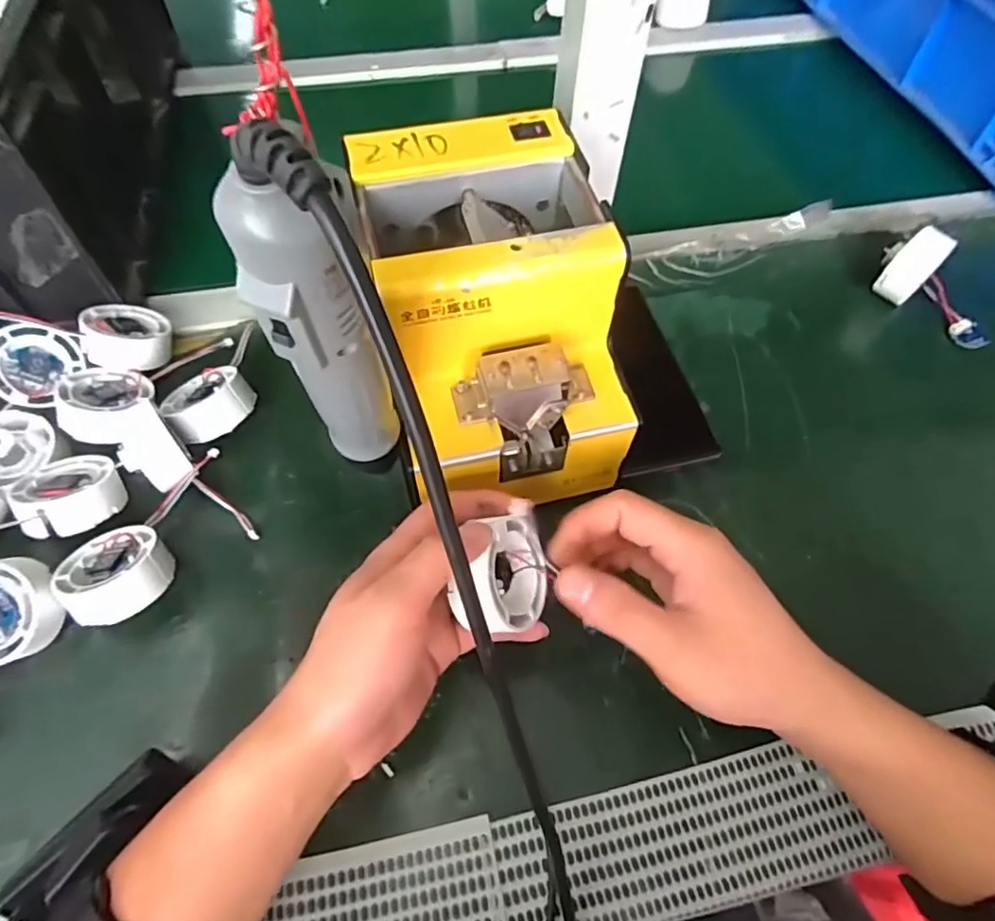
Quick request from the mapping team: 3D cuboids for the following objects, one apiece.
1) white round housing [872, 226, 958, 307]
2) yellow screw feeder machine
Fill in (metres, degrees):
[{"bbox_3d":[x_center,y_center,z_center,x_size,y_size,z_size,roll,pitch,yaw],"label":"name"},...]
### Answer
[{"bbox_3d":[0.313,-0.147,0.455,0.042,0.045,0.026,-36,66,-20],"label":"white round housing"},{"bbox_3d":[-0.003,-0.083,0.344,0.121,0.120,0.175,-12,60,-8],"label":"yellow screw feeder machine"}]

